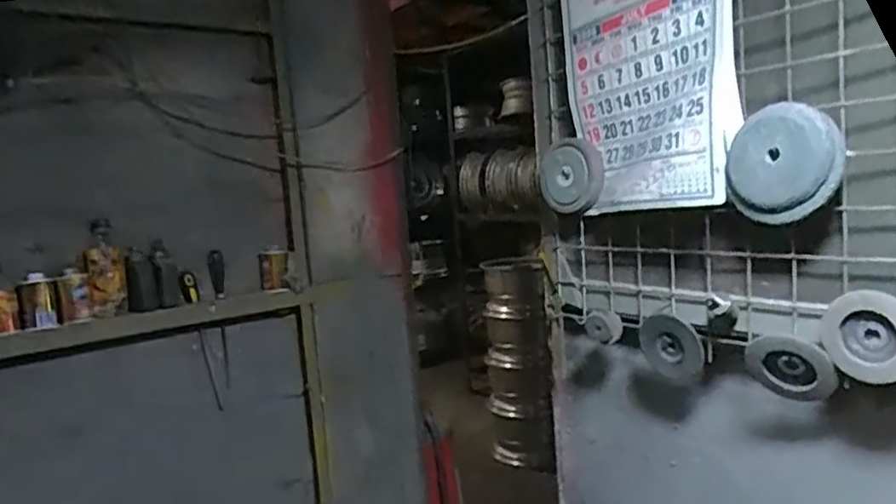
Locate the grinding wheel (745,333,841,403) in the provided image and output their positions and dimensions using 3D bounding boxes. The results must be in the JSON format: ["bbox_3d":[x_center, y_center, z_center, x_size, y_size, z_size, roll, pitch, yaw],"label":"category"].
[{"bbox_3d":[0.411,0.138,0.786,0.025,0.084,0.100,-36,20,-33],"label":"grinding wheel"}]

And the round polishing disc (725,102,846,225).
[{"bbox_3d":[0.369,-0.097,0.730,0.028,0.125,0.118,2,-7,-40],"label":"round polishing disc"}]

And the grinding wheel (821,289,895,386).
[{"bbox_3d":[0.446,0.090,0.695,0.018,0.095,0.096,-6,4,-33],"label":"grinding wheel"}]

